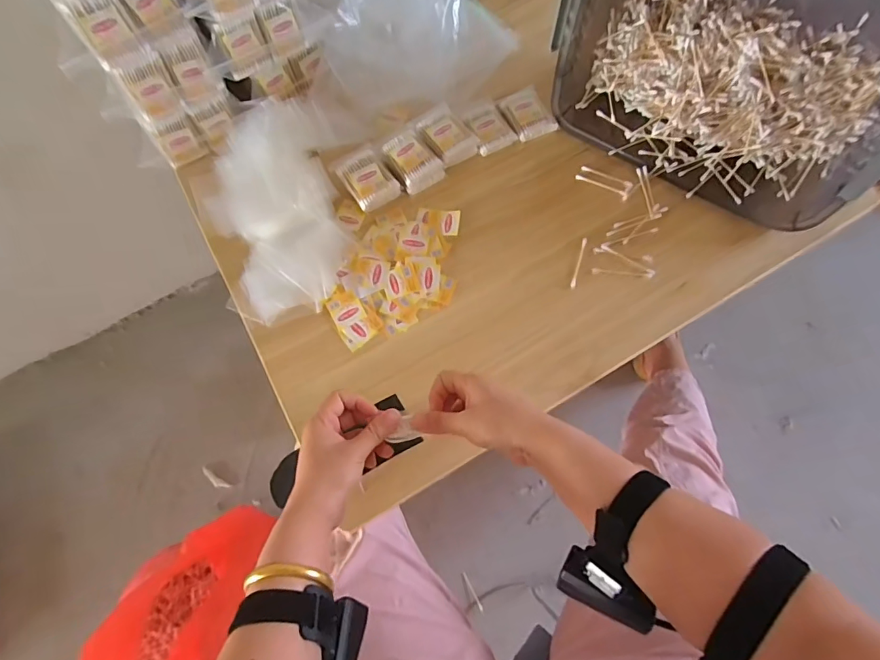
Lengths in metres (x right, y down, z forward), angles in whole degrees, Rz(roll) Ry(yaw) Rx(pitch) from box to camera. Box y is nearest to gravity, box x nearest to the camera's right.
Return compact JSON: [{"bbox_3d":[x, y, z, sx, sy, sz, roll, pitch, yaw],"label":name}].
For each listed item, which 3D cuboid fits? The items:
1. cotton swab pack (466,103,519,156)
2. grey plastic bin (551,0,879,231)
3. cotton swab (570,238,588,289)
[{"bbox_3d":[0.069,-0.291,0.670,0.057,0.026,0.081,-24,67,-7],"label":"cotton swab pack"},{"bbox_3d":[0.344,-0.319,0.553,0.399,0.224,0.206,37,73,17],"label":"grey plastic bin"},{"bbox_3d":[0.174,-0.085,0.581,0.007,0.004,0.074,17,68,10],"label":"cotton swab"}]

